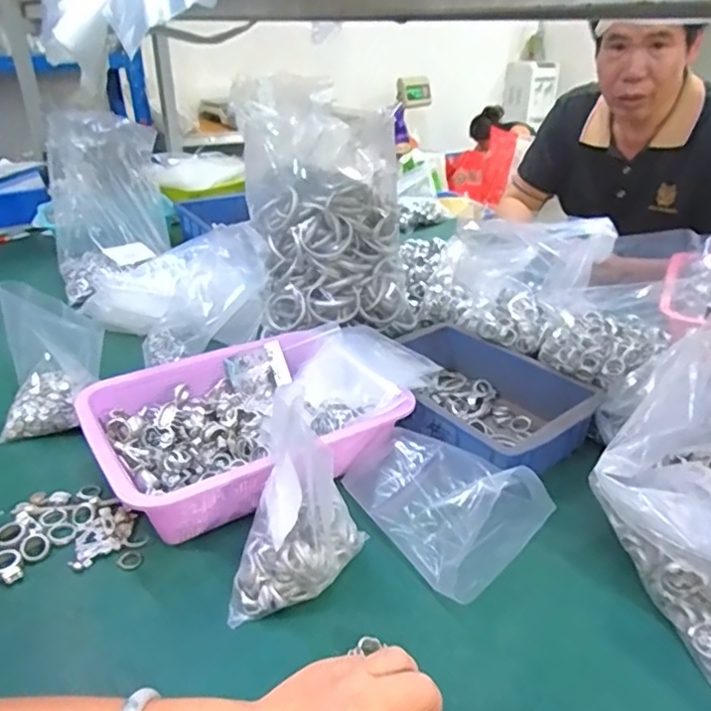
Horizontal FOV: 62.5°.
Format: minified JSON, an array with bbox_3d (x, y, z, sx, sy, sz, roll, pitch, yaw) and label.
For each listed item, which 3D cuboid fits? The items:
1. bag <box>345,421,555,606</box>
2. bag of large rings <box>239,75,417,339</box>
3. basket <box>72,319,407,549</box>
[{"bbox_3d":[0.074,0.127,0.542,0.115,0.082,0.185,-20,35,-33],"label":"bag"},{"bbox_3d":[-0.032,-0.199,0.788,0.223,0.289,0.147,-3,29,-8],"label":"bag of large rings"},{"bbox_3d":[-0.119,0.075,0.624,0.289,0.084,0.218,-18,34,-31],"label":"basket"}]

